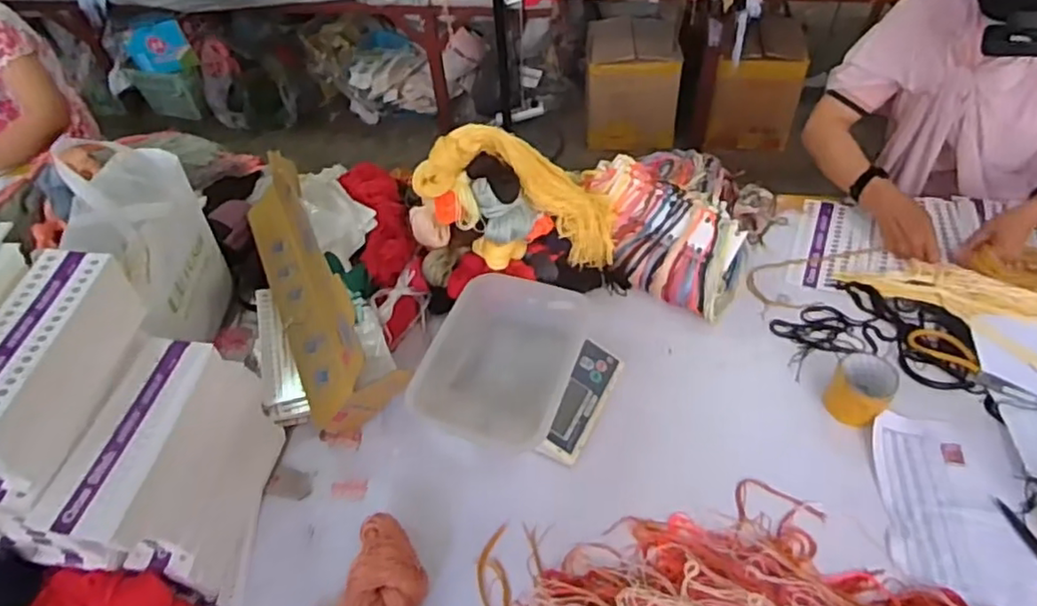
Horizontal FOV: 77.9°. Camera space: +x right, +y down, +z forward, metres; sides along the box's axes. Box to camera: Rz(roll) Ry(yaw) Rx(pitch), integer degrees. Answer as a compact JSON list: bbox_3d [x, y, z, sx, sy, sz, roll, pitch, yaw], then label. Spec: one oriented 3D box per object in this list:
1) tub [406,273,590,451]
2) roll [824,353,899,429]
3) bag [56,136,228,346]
[{"bbox_3d":[-0.017,0.090,0.943,0.227,0.114,0.234,13,51,16],"label":"tub"},{"bbox_3d":[0.502,0.128,0.945,0.079,0.080,0.075,-1,50,2],"label":"roll"},{"bbox_3d":[-0.566,-0.047,0.987,0.136,0.324,0.281,-6,48,0],"label":"bag"}]

